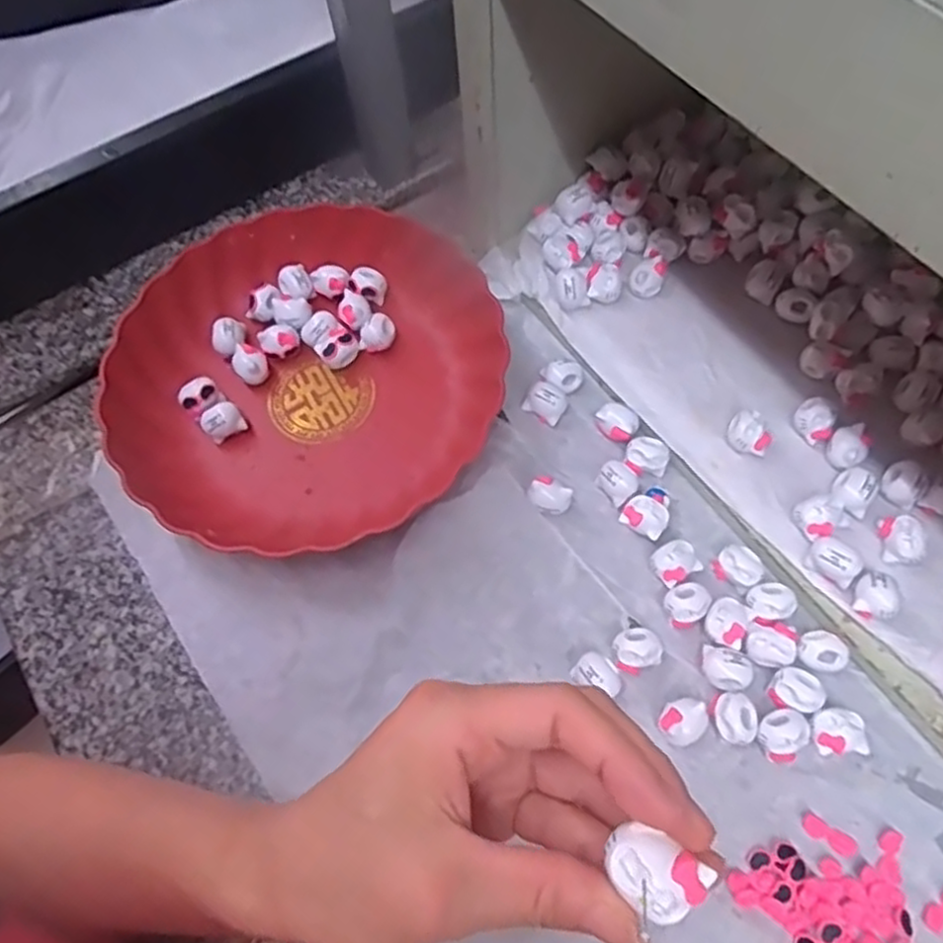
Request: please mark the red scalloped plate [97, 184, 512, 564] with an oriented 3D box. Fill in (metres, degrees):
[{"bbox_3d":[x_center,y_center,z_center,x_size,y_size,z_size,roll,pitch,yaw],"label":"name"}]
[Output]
[{"bbox_3d":[-0.103,-0.068,0.458,0.234,0.051,0.228,-1,65,3],"label":"red scalloped plate"}]

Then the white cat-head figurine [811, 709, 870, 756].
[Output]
[{"bbox_3d":[0.187,0.134,0.364,0.025,0.016,0.022,0,65,3],"label":"white cat-head figurine"}]

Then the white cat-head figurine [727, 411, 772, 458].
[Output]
[{"bbox_3d":[0.163,-0.022,0.419,0.023,0.016,0.023,10,67,8],"label":"white cat-head figurine"}]

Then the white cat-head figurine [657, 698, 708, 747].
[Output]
[{"bbox_3d":[0.109,0.131,0.370,0.021,0.019,0.024,40,74,19],"label":"white cat-head figurine"}]

